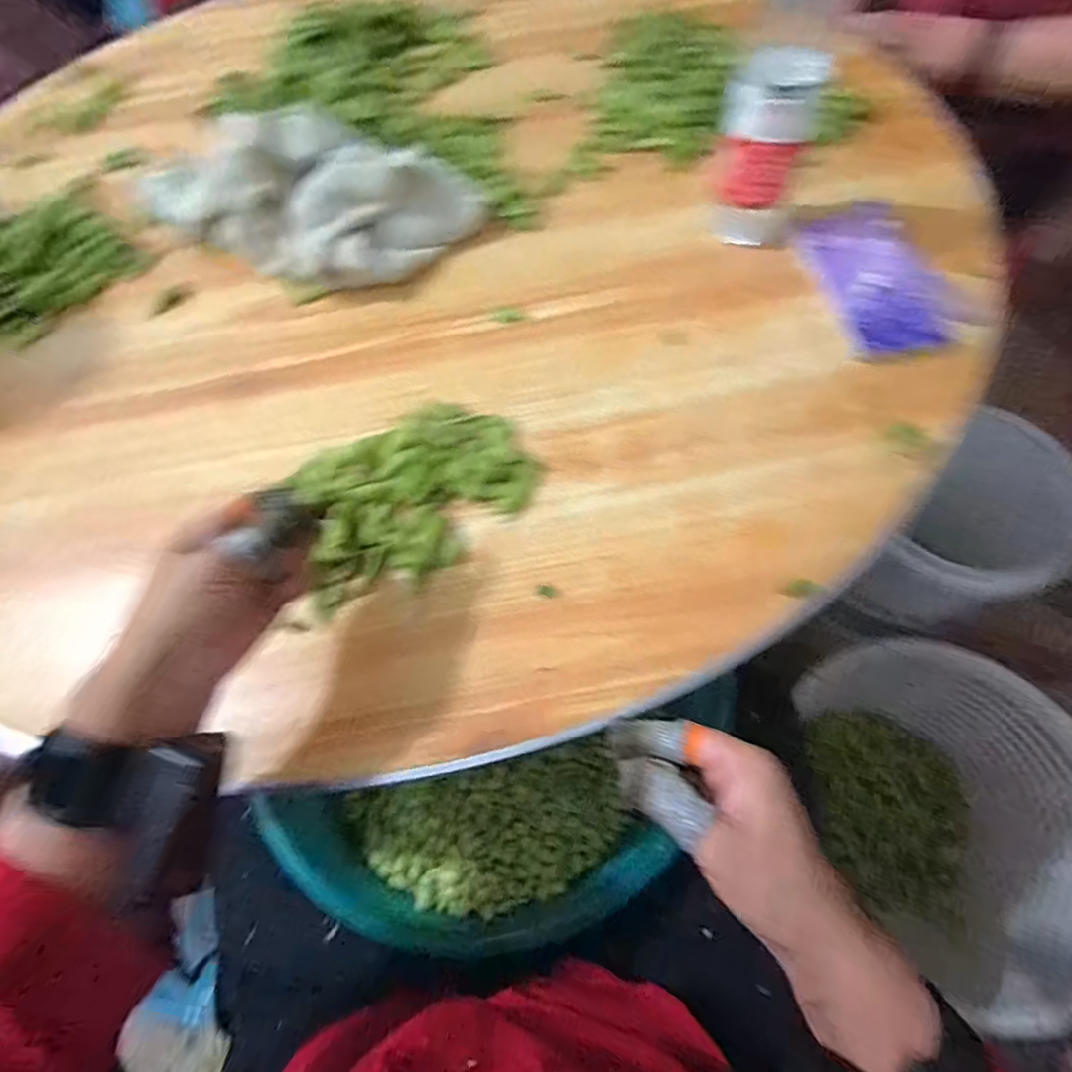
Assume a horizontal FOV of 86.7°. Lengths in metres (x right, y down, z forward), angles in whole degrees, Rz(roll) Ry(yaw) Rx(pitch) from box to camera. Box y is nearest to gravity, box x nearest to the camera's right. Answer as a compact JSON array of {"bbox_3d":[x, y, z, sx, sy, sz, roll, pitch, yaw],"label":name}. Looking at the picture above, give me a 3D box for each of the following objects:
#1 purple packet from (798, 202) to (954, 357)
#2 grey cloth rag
[{"bbox_3d":[0.285,-0.219,0.475,0.085,0.010,0.168,-7,64,0],"label":"purple packet"},{"bbox_3d":[-0.227,-0.338,0.540,0.327,0.080,0.164,25,68,14],"label":"grey cloth rag"}]

